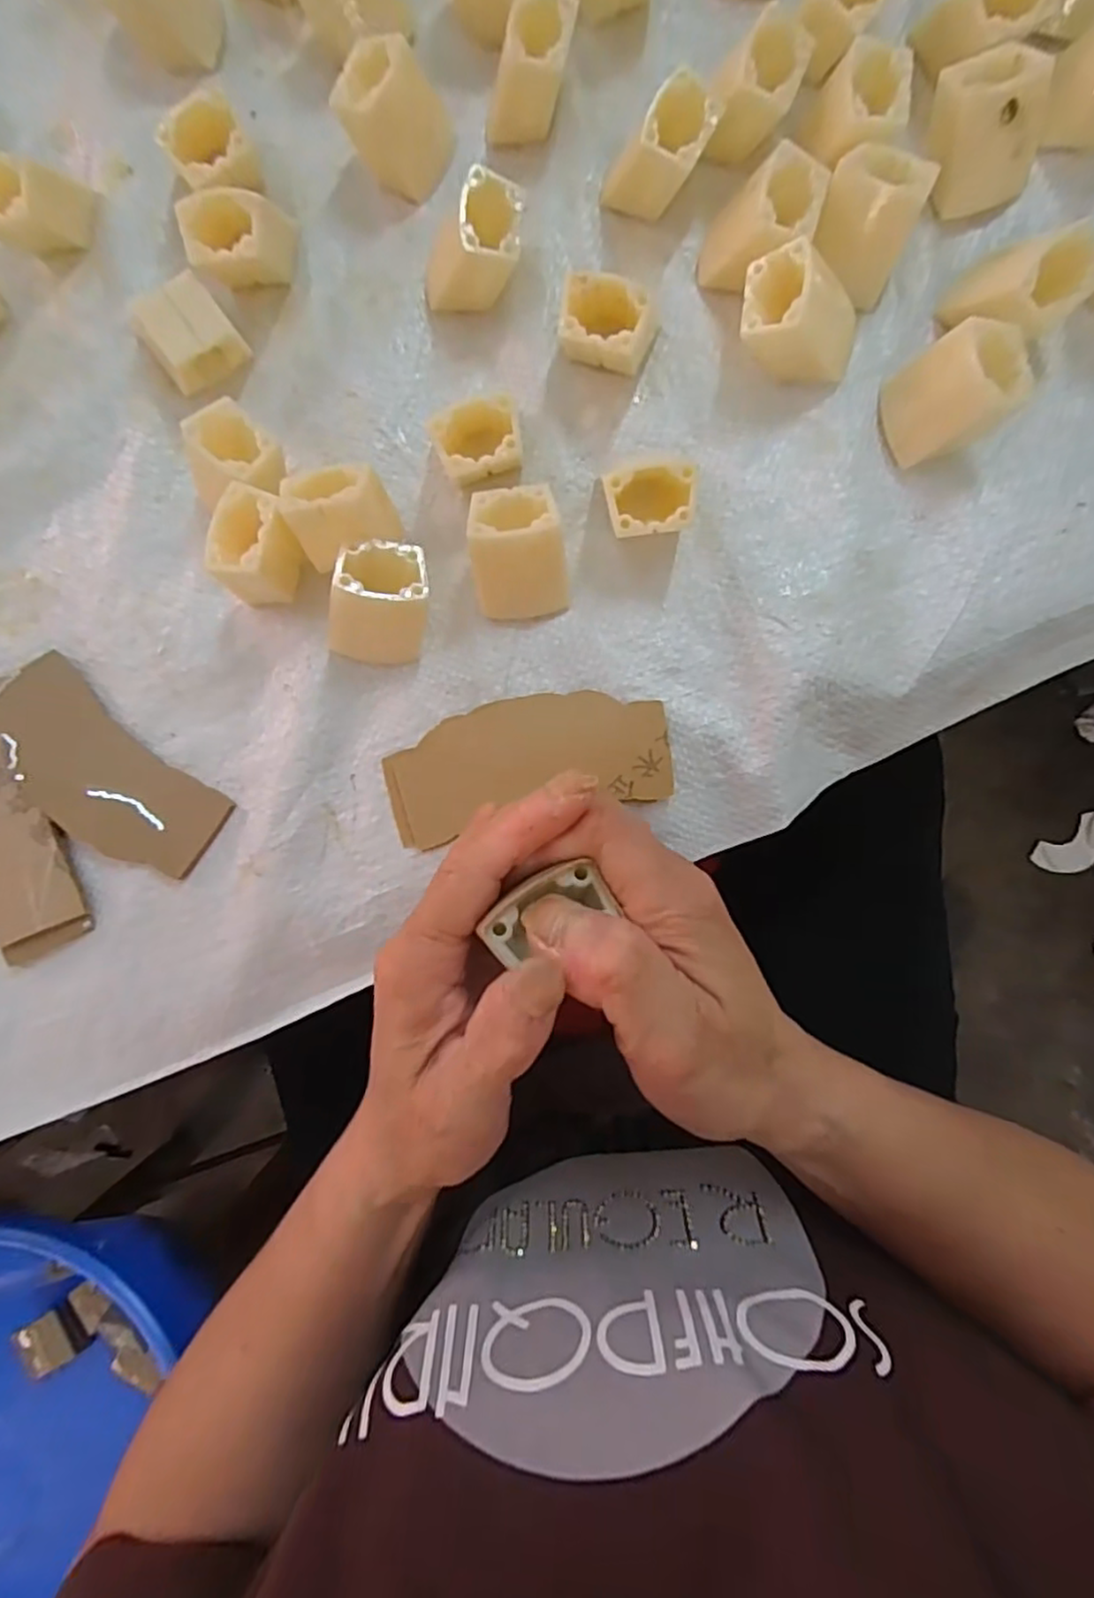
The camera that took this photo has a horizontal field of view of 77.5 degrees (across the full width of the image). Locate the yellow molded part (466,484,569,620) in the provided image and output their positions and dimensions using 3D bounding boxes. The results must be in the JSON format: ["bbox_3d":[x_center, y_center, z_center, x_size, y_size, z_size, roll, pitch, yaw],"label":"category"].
[{"bbox_3d":[-0.011,-0.100,0.275,0.035,0.035,0.043,-5,86,3],"label":"yellow molded part"}]

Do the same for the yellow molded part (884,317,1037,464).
[{"bbox_3d":[0.160,-0.157,0.266,0.041,0.032,0.036,-6,86,3],"label":"yellow molded part"}]

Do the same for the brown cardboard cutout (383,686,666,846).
[{"bbox_3d":[-0.008,-0.016,0.284,0.116,0.005,0.051,-12,86,3],"label":"brown cardboard cutout"}]

